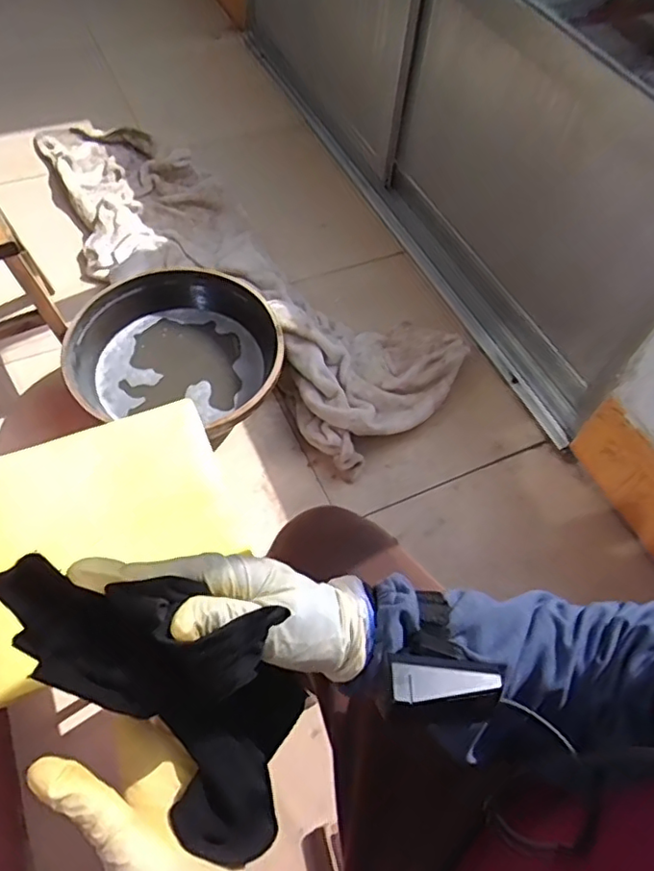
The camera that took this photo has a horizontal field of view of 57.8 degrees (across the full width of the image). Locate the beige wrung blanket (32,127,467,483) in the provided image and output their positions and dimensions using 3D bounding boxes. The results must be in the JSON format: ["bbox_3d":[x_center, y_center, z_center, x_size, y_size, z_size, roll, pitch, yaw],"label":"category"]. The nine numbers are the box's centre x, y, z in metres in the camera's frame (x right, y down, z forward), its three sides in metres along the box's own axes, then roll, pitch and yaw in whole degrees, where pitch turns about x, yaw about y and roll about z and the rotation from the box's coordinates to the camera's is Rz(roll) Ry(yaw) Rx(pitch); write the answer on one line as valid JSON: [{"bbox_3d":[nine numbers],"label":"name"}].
[{"bbox_3d":[-0.277,-0.422,1.336,1.258,0.113,0.406,40,64,19],"label":"beige wrung blanket"}]

